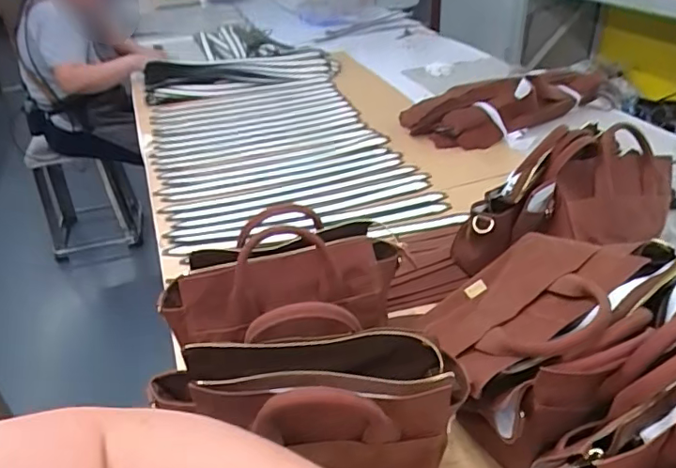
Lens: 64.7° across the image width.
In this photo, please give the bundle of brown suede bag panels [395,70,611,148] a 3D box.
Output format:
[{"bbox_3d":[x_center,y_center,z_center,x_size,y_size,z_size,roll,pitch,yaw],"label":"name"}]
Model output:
[{"bbox_3d":[0.459,-0.345,1.447,0.547,0.115,0.174,-13,35,-12],"label":"bundle of brown suede bag panels"}]

